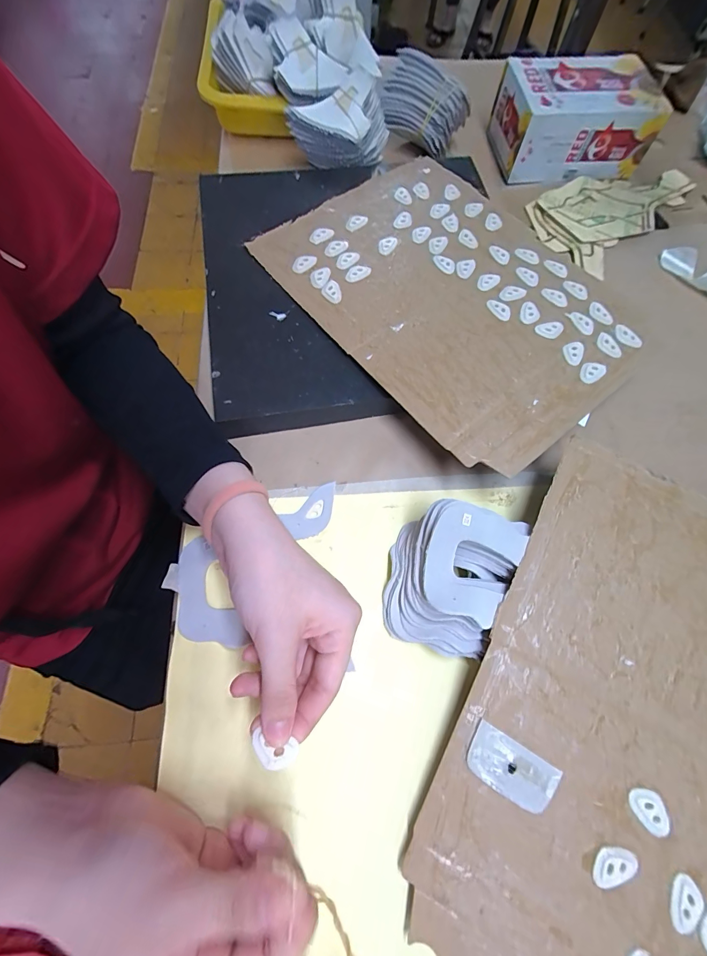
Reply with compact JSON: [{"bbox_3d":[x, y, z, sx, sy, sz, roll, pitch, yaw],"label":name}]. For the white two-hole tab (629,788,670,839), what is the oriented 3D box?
[{"bbox_3d":[0.172,0.192,0.210,0.017,0.004,0.025,-37,75,-14],"label":"white two-hole tab"}]

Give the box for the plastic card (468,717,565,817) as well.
[{"bbox_3d":[0.094,0.173,0.217,0.051,0.004,0.029,29,75,9],"label":"plastic card"}]

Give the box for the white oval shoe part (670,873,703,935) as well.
[{"bbox_3d":[0.182,0.233,0.198,0.015,0.004,0.025,27,71,8],"label":"white oval shoe part"}]

